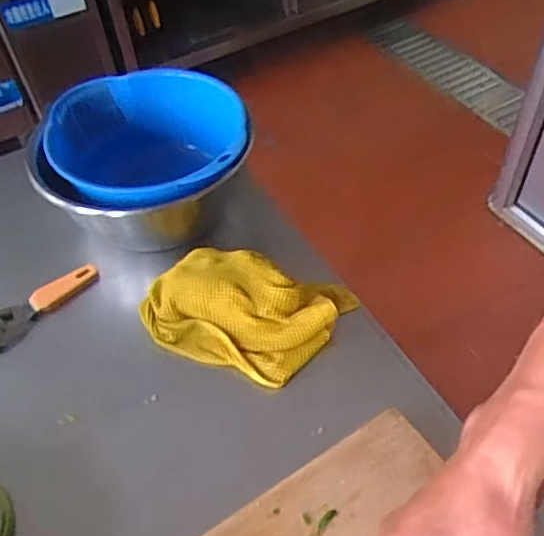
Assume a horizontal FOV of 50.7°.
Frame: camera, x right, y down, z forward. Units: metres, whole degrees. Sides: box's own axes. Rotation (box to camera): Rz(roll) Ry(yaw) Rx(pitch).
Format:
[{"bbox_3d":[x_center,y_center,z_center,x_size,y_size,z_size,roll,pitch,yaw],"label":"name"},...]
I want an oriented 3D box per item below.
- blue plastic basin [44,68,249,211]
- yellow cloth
[{"bbox_3d":[-0.150,-0.128,0.758,0.231,0.154,0.244,-2,51,3],"label":"blue plastic basin"},{"bbox_3d":[-0.033,0.044,0.647,0.210,0.063,0.139,16,54,17],"label":"yellow cloth"}]

